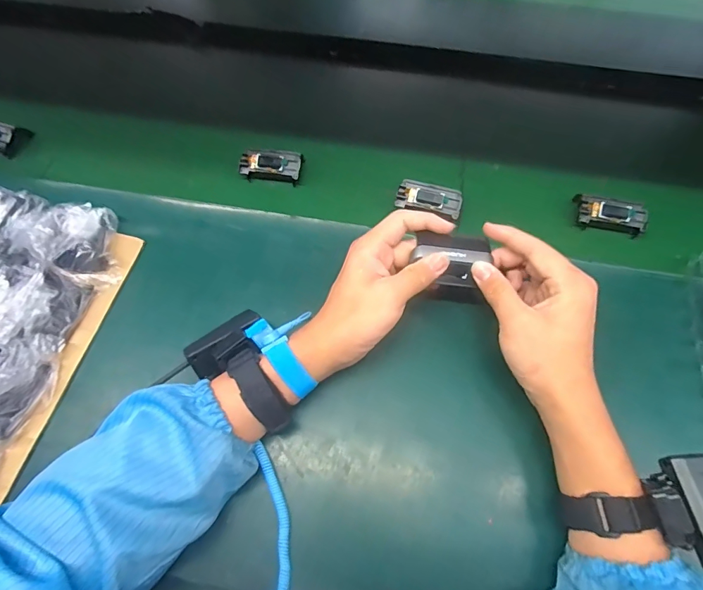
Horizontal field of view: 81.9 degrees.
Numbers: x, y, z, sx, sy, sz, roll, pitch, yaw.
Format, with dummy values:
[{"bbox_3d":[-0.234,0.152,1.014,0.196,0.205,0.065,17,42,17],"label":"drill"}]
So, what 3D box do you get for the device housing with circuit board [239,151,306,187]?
[{"bbox_3d":[-0.094,-0.153,0.480,0.070,0.019,0.036,5,64,2],"label":"device housing with circuit board"}]

